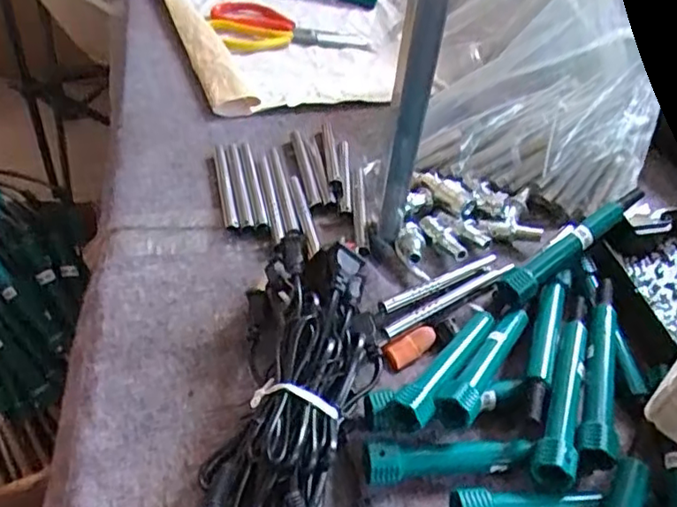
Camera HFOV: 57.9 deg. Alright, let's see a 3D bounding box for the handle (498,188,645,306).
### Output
[{"bbox_3d":[0.174,-0.010,0.451,0.136,0.020,0.025,-35,58,-11],"label":"handle"}]

